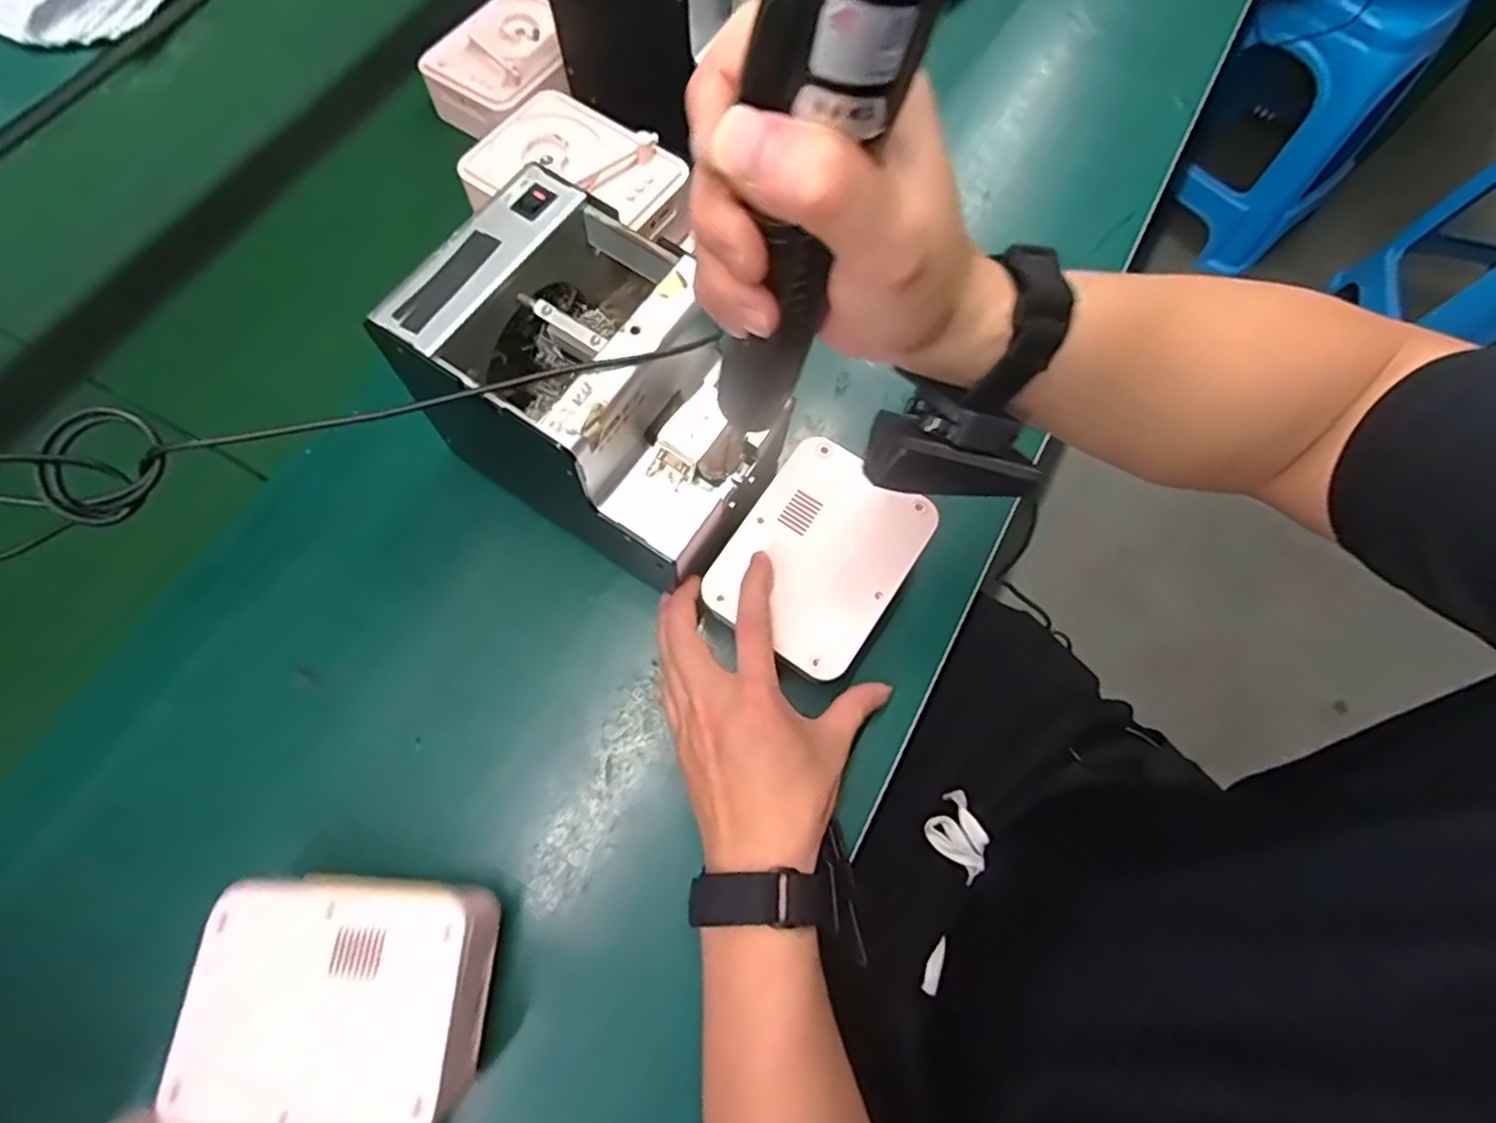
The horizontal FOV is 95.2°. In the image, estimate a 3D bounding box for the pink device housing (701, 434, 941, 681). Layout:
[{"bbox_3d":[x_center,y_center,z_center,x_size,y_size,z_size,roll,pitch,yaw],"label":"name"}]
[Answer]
[{"bbox_3d":[0.043,-0.005,0.404,0.097,0.020,0.121,33,73,10],"label":"pink device housing"}]

